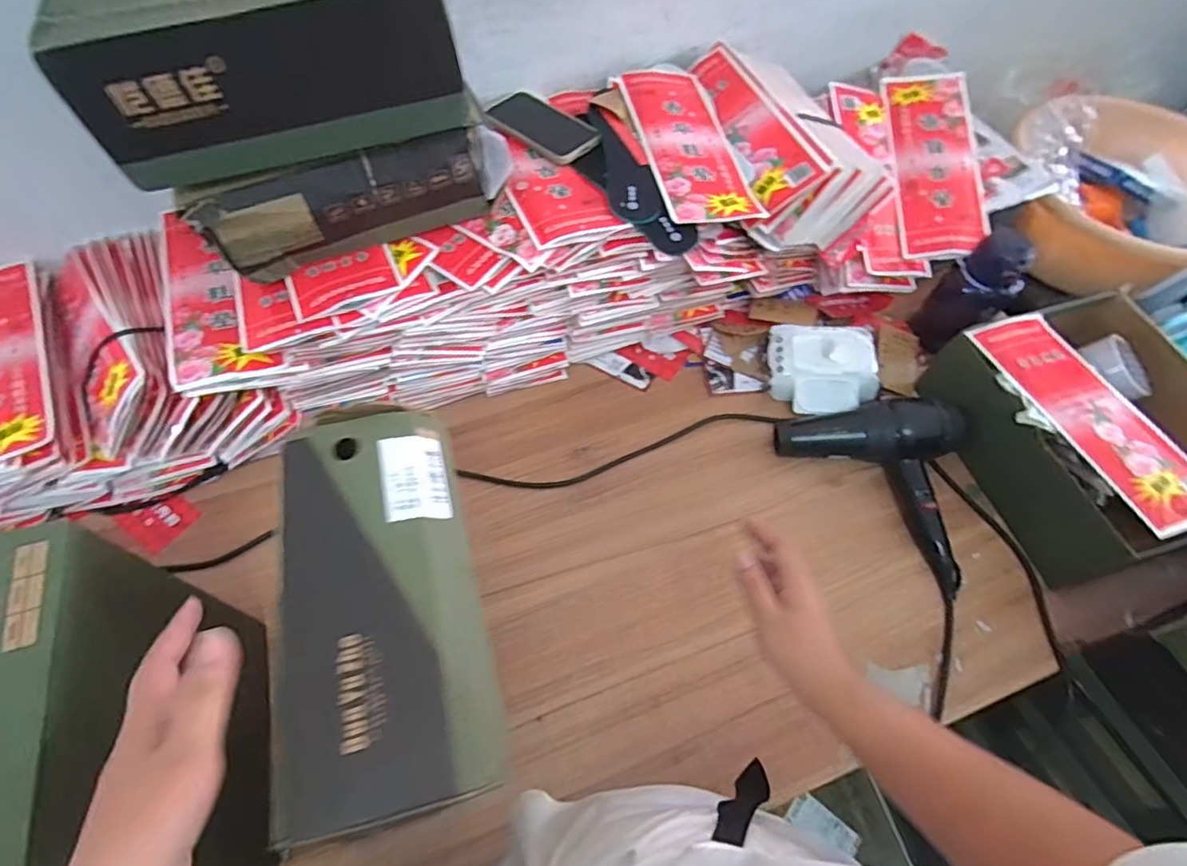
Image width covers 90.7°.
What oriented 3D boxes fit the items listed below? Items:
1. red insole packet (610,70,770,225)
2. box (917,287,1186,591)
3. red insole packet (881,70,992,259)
[{"bbox_3d":[0.121,-0.385,0.768,0.125,0.010,0.295,-8,63,-15],"label":"red insole packet"},{"bbox_3d":[0.630,0.000,0.746,0.268,0.145,0.344,-15,62,-10],"label":"box"},{"bbox_3d":[0.500,-0.394,0.854,0.119,0.017,0.293,-2,76,9],"label":"red insole packet"}]

